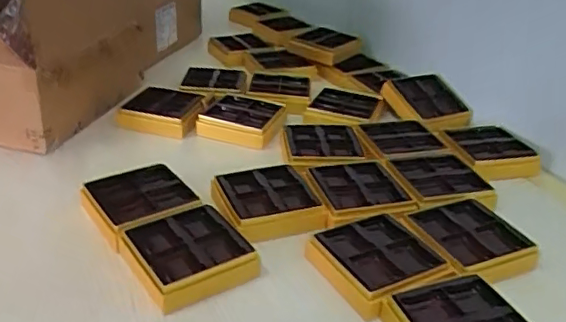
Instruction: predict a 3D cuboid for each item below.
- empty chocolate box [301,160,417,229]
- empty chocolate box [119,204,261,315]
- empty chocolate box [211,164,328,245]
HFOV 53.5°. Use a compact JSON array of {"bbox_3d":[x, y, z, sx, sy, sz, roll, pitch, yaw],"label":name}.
[{"bbox_3d":[0.084,0.032,0.620,0.098,0.024,0.113,-3,30,-12],"label":"empty chocolate box"},{"bbox_3d":[-0.090,0.082,0.522,0.096,0.031,0.104,-17,35,-33],"label":"empty chocolate box"},{"bbox_3d":[-0.018,0.041,0.598,0.100,0.027,0.107,-7,31,-18],"label":"empty chocolate box"}]

